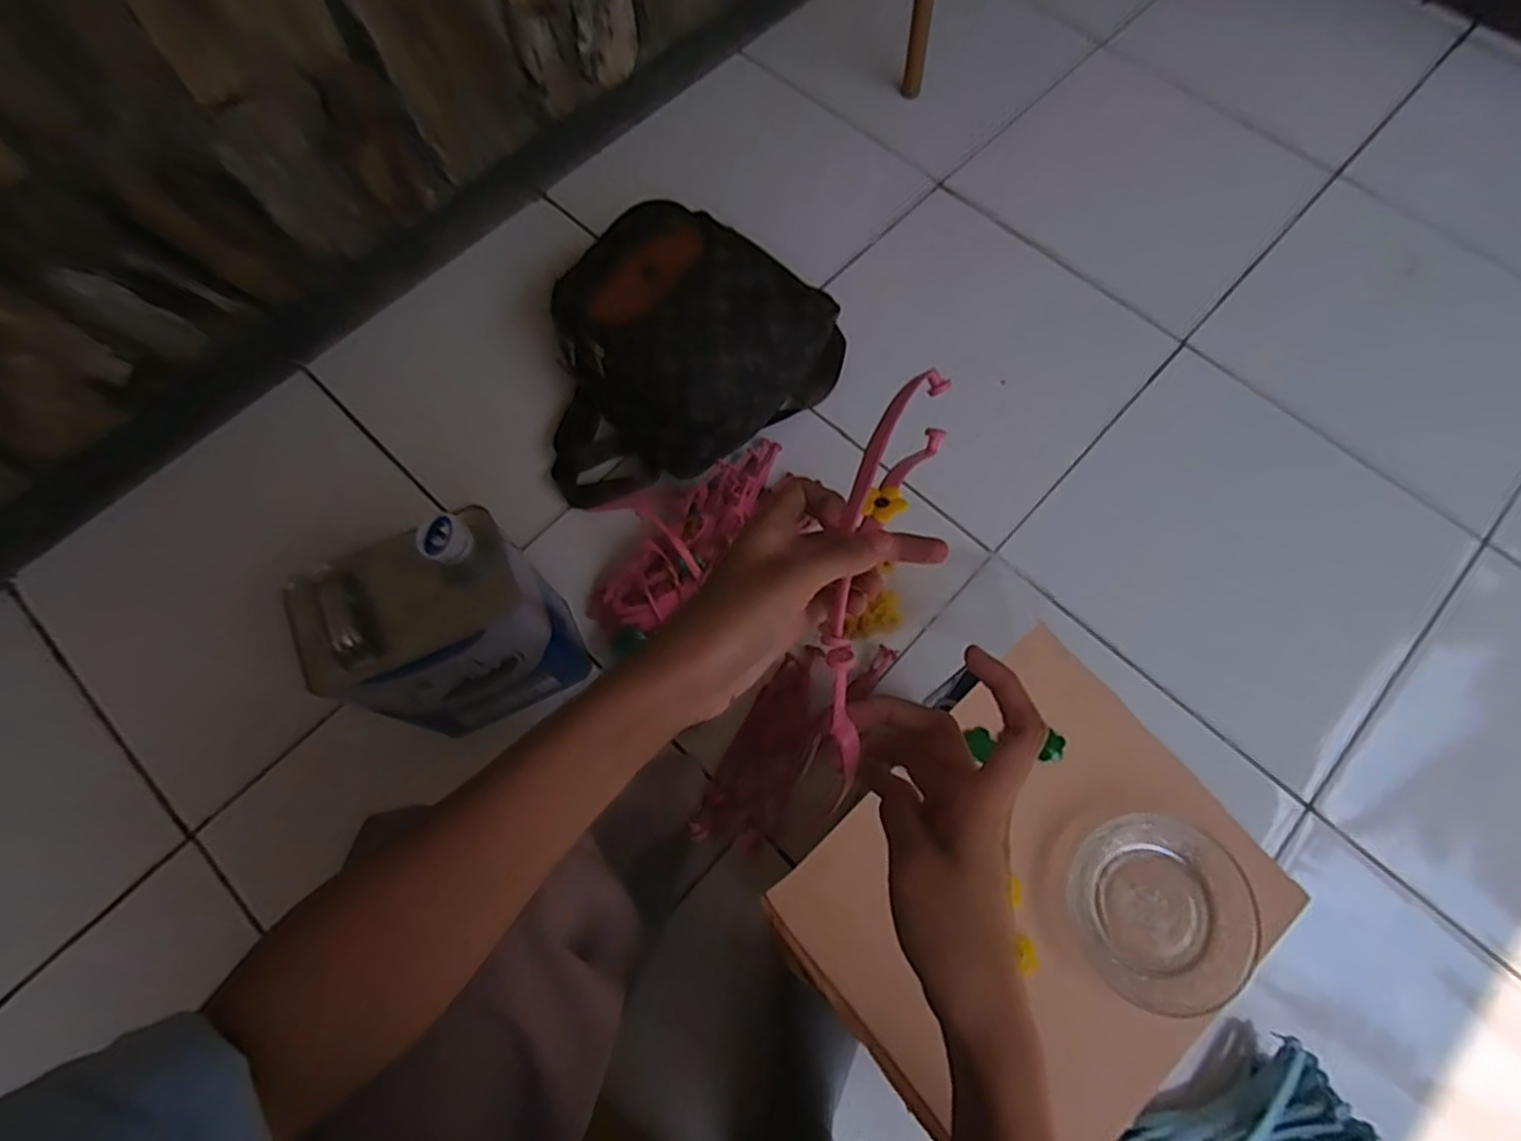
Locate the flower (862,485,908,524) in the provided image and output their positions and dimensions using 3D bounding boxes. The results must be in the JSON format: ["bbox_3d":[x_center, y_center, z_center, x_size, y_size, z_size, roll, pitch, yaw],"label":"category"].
[{"bbox_3d":[0.058,-0.032,0.340,0.021,0.004,0.018,-28,74,-8],"label":"flower"}]

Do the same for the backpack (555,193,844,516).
[{"bbox_3d":[-0.100,-0.227,0.812,0.271,0.159,0.291,28,72,10],"label":"backpack"}]

